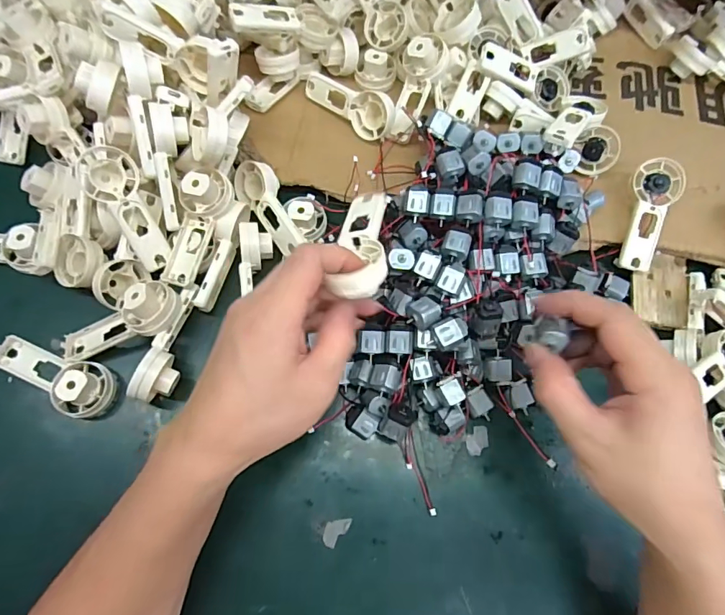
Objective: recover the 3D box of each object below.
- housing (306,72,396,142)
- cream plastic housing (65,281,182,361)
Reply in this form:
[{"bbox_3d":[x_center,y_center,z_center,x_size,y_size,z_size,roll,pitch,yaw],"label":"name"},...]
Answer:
[{"bbox_3d":[-0.012,-0.181,0.411,0.092,0.038,0.015,28,37,19],"label":"housing"},{"bbox_3d":[-0.182,0.011,0.340,0.094,0.026,0.036,-23,74,12],"label":"cream plastic housing"}]

